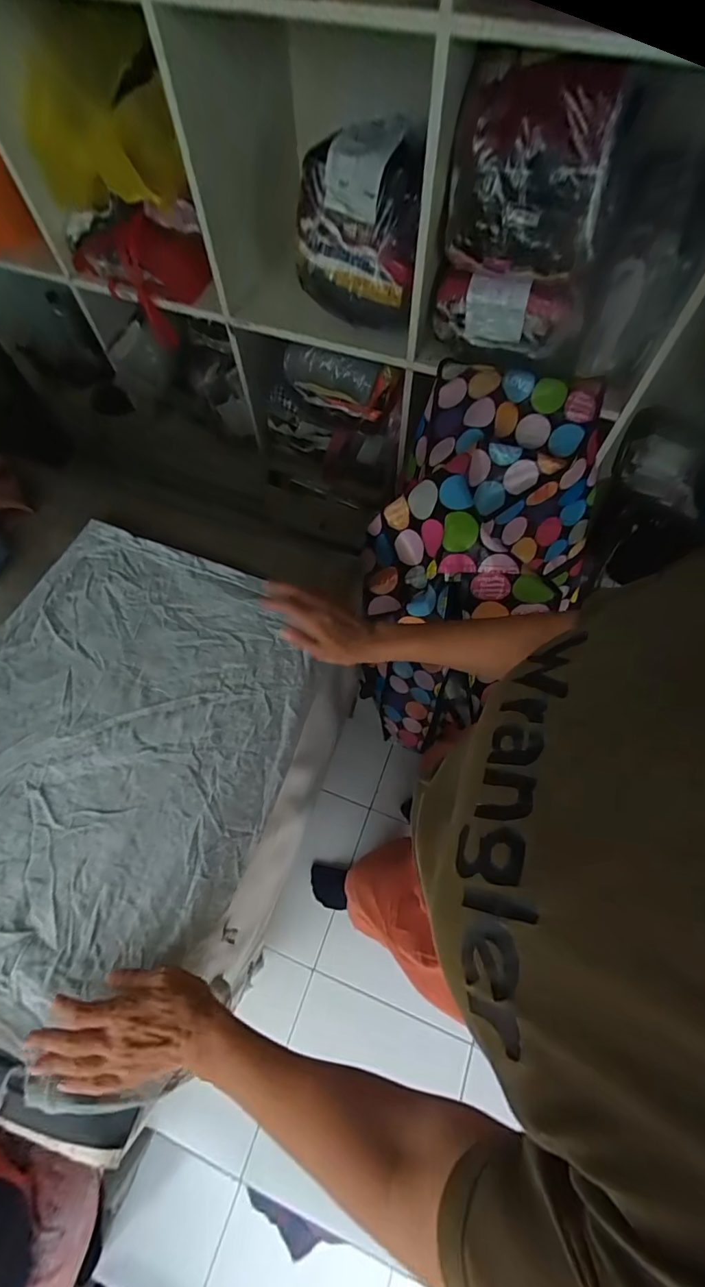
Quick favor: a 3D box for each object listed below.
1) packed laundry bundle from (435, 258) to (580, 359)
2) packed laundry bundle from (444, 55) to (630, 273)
[{"bbox_3d":[0.290,-0.645,0.853,0.259,0.119,0.111,16,67,8],"label":"packed laundry bundle"},{"bbox_3d":[0.279,-0.753,0.719,0.231,0.216,0.189,9,66,5],"label":"packed laundry bundle"}]

